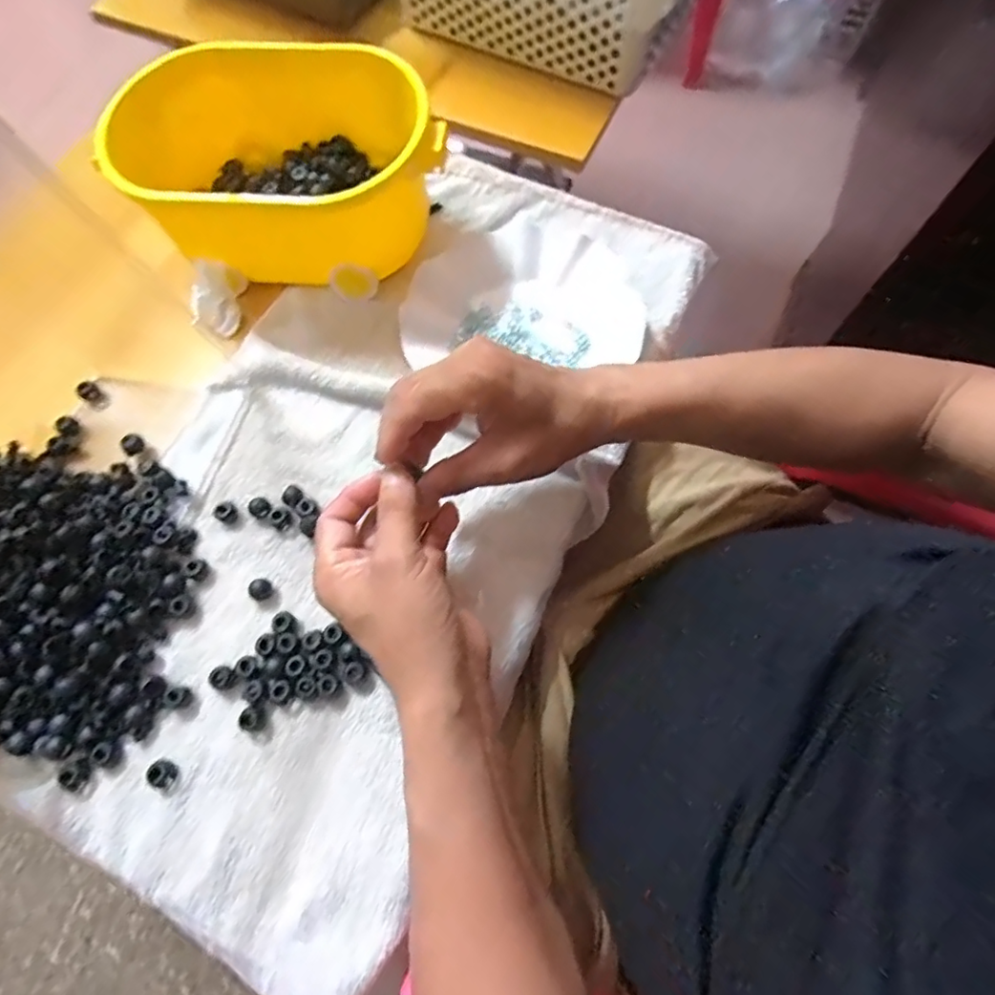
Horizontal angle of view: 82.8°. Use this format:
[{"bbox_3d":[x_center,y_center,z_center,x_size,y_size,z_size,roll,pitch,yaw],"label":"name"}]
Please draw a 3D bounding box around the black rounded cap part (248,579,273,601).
[{"bbox_3d":[-0.160,0.062,0.382,0.013,0.011,0.014,-1,68,1],"label":"black rounded cap part"}]

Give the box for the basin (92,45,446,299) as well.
[{"bbox_3d":[-0.180,-0.252,0.450,0.250,0.098,0.154,2,68,2],"label":"basin"}]

